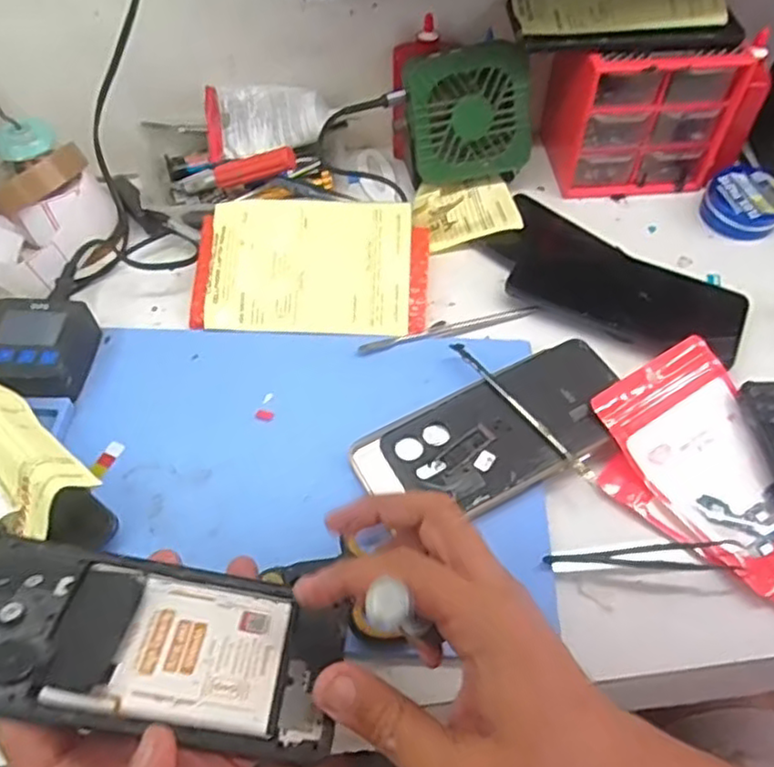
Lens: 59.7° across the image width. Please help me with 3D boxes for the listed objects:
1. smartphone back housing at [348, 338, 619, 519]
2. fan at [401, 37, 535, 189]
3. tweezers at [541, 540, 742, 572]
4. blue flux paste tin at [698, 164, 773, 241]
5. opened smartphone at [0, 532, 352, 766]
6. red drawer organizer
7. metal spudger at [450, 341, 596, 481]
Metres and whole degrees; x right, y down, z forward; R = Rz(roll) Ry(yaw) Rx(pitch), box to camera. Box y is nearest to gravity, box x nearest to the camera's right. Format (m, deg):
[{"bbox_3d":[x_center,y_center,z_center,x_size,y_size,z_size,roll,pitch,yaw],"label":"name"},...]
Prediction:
[{"bbox_3d":[0.072,0.032,0.437,0.181,0.014,0.079,-23,59,-14],"label":"smartphone back housing"},{"bbox_3d":[0.065,-0.221,0.555,0.096,0.099,0.042,-11,33,-6],"label":"fan"},{"bbox_3d":[0.149,0.102,0.387,0.116,0.011,0.019,-4,56,-2],"label":"tweezers"},{"bbox_3d":[0.302,-0.153,0.567,0.063,0.026,0.058,0,56,1],"label":"blue flux paste tin"},{"bbox_3d":[-0.101,0.107,0.281,0.163,0.004,0.075,12,35,-3],"label":"opened smartphone"},{"bbox_3d":[0.221,-0.236,0.569,0.148,0.118,0.094,-6,56,-3],"label":"red drawer organizer"},{"bbox_3d":[0.086,0.015,0.442,0.007,0.006,0.131,-32,61,-19],"label":"metal spudger"}]

